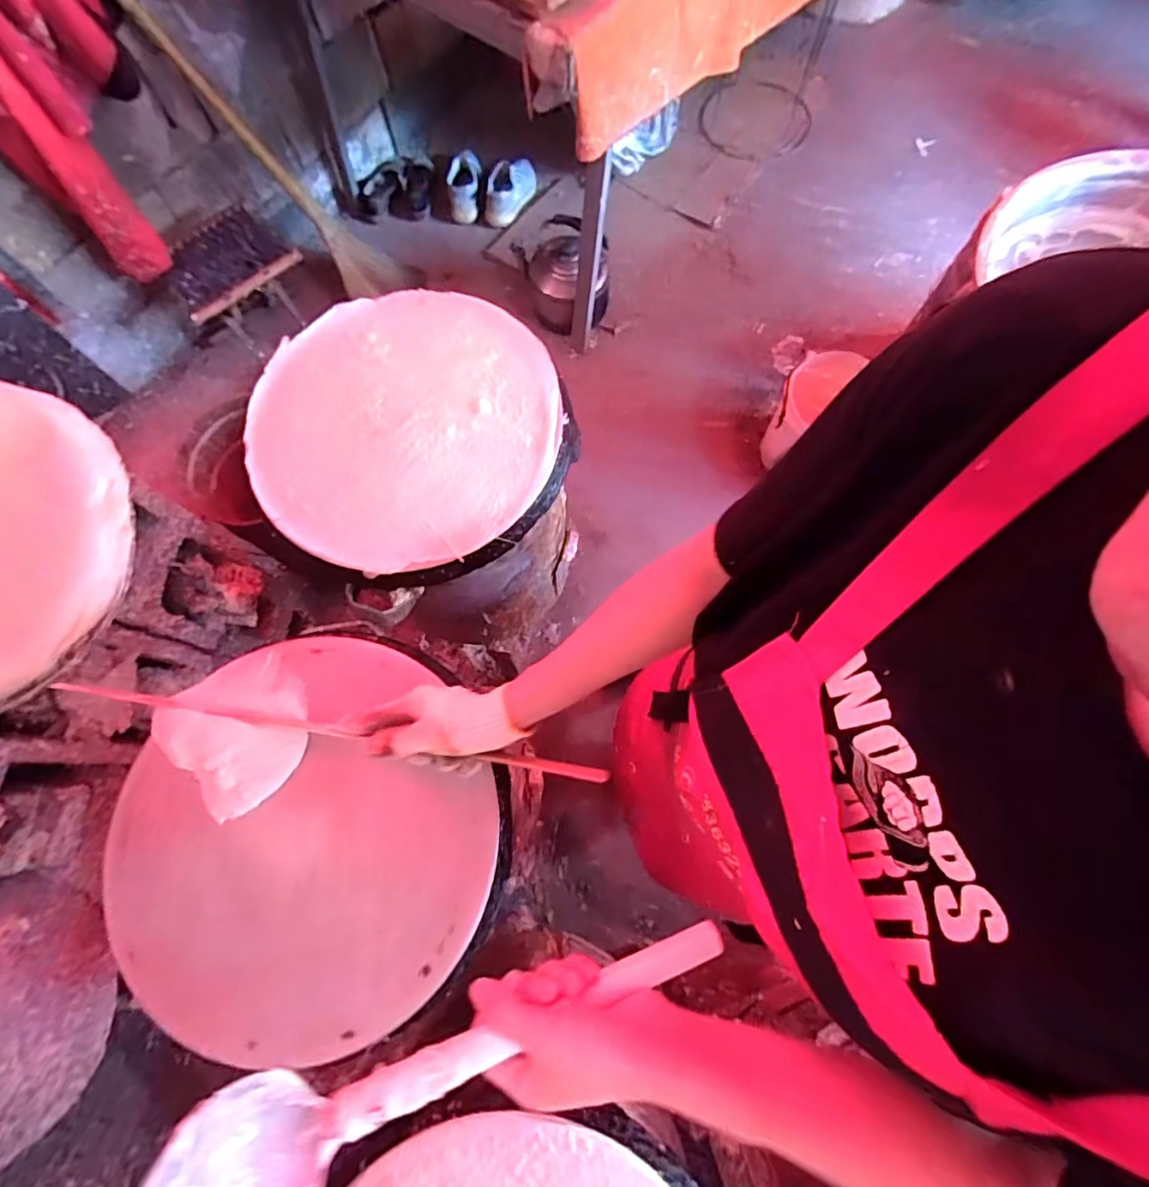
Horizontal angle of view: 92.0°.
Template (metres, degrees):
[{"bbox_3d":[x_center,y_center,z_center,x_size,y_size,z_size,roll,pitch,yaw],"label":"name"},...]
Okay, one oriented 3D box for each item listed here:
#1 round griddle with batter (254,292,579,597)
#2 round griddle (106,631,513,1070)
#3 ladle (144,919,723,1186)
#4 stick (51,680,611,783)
[{"bbox_3d":[-0.198,-0.202,0.669,0.363,0.035,0.368,-1,73,2],"label":"round griddle with batter"},{"bbox_3d":[-0.252,0.240,0.534,0.359,0.031,0.350,-1,73,2],"label":"round griddle"},{"bbox_3d":[-0.051,0.264,0.308,0.316,0.059,0.089,-13,73,-21],"label":"ladle"},{"bbox_3d":[-0.256,0.128,0.538,0.583,0.032,0.011,6,73,11],"label":"stick"}]

